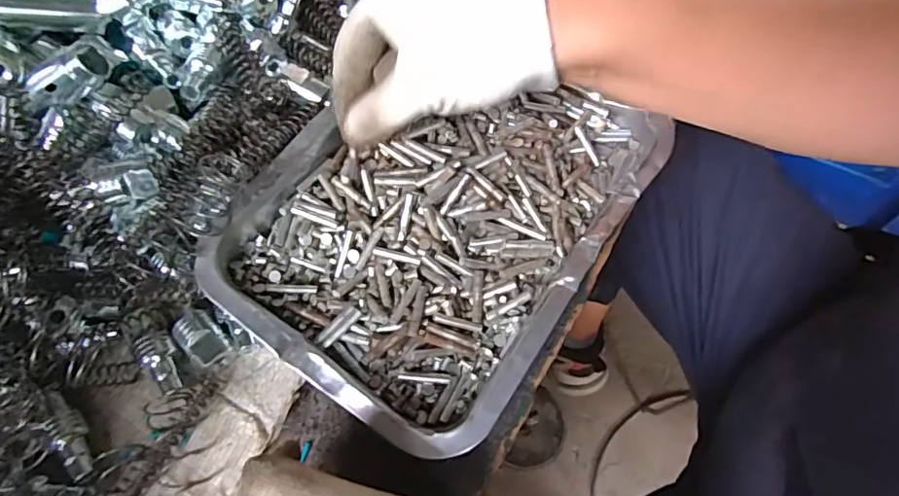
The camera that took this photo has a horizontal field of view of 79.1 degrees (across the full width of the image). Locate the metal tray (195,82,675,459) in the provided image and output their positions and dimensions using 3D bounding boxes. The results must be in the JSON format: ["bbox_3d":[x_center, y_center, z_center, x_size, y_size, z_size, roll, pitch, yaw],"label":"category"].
[{"bbox_3d":[-0.004,-0.026,0.312,0.178,0.027,0.233,32,70,13],"label":"metal tray"}]

